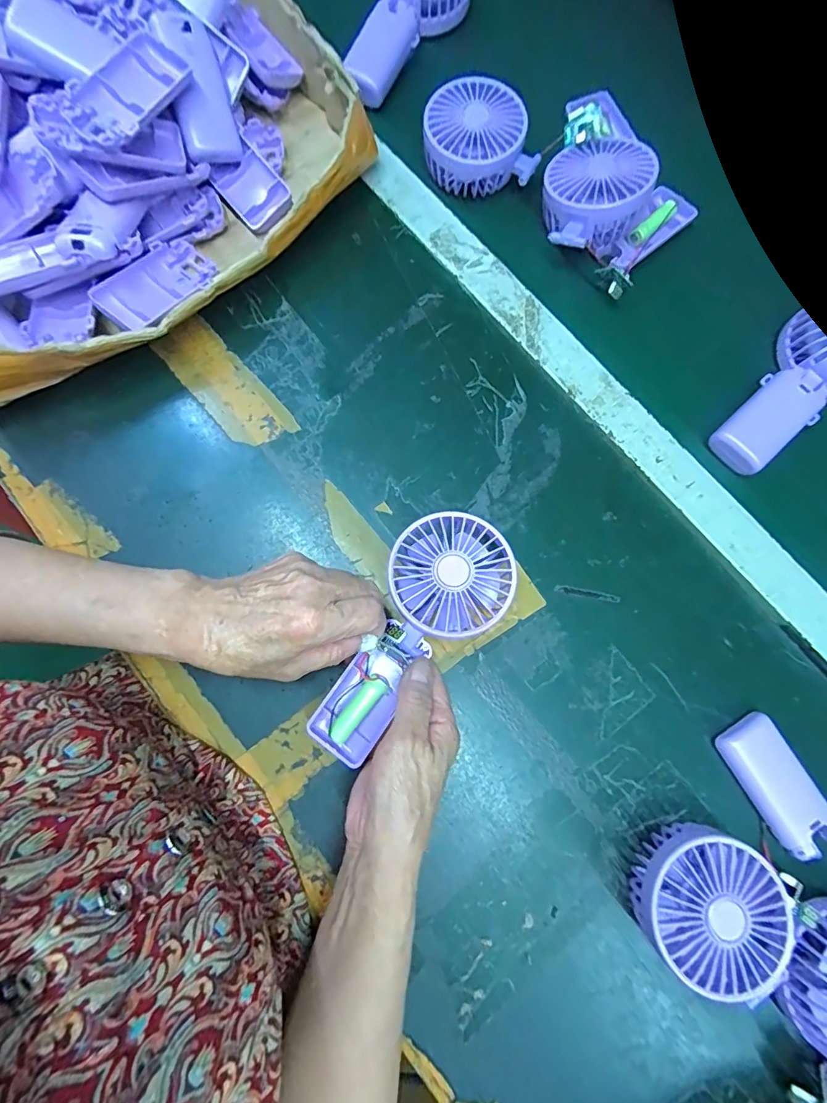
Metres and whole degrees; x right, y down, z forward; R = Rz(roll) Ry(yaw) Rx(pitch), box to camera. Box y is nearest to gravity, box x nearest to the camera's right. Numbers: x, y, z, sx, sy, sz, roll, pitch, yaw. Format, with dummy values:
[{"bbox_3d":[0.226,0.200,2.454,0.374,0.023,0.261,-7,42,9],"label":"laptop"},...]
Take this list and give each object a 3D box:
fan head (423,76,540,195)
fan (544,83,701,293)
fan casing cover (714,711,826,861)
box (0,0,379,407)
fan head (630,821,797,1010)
[{"bbox_3d":[0.057,-0.366,0.409,0.093,0.035,0.079,-2,79,-2],"label":"fan head"},{"bbox_3d":[0.163,-0.302,0.393,0.128,0.047,0.124,39,81,6],"label":"fan"},{"bbox_3d":[0.256,0.164,0.329,0.043,0.016,0.089,-31,82,-7],"label":"fan casing cover"},{"bbox_3d":[-0.277,-0.350,0.372,0.391,0.085,0.401,-42,83,-8],"label":"box"},{"bbox_3d":[0.186,0.223,0.298,0.087,0.046,0.082,0,79,-1],"label":"fan head"}]

